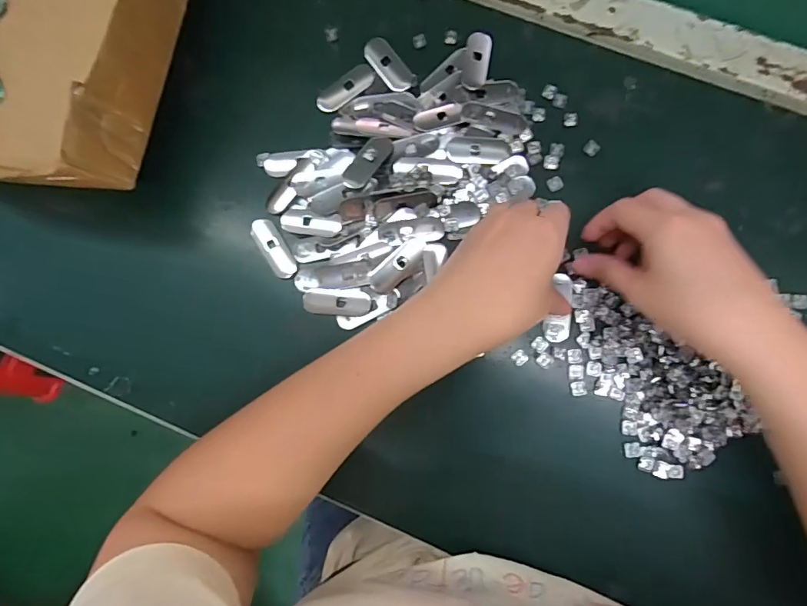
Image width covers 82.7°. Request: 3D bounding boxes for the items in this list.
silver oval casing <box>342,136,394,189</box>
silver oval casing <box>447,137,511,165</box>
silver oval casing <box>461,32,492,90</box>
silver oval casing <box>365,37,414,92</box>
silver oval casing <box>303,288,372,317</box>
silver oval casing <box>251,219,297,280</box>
[{"bbox_3d":[-0.027,-0.107,0.347,0.020,0.005,0.047,34,87,5],"label":"silver oval casing"},{"bbox_3d":[0.057,-0.116,0.346,0.047,0.005,0.020,-1,85,2],"label":"silver oval casing"},{"bbox_3d":[0.058,-0.191,0.361,0.020,0.004,0.048,9,86,3],"label":"silver oval casing"},{"bbox_3d":[-0.012,-0.191,0.367,0.021,0.004,0.051,-36,85,-1],"label":"silver oval casing"},{"bbox_3d":[-0.051,-0.001,0.348,0.051,0.005,0.019,3,85,3],"label":"silver oval casing"},{"bbox_3d":[-0.102,-0.043,0.357,0.016,0.009,0.051,-33,85,-1],"label":"silver oval casing"}]

